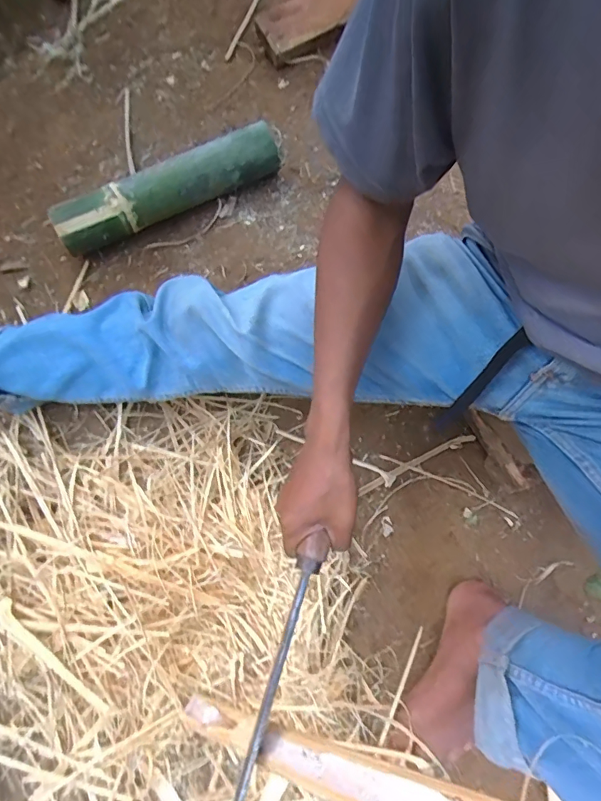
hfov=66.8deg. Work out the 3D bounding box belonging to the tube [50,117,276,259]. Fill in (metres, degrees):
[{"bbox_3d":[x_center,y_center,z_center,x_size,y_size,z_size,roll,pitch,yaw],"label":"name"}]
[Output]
[{"bbox_3d":[-0.217,-0.348,0.746,0.374,0.082,0.067,-26,74,-11],"label":"tube"}]

